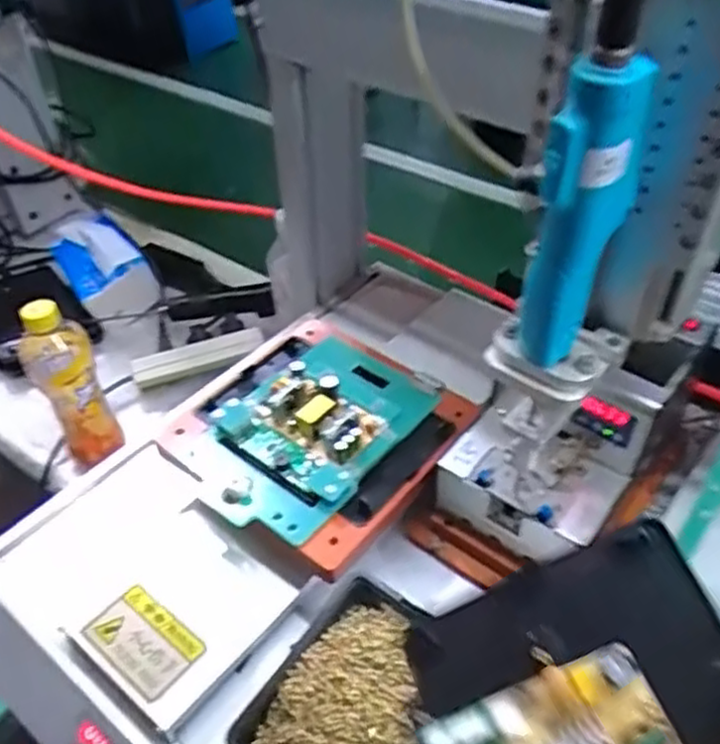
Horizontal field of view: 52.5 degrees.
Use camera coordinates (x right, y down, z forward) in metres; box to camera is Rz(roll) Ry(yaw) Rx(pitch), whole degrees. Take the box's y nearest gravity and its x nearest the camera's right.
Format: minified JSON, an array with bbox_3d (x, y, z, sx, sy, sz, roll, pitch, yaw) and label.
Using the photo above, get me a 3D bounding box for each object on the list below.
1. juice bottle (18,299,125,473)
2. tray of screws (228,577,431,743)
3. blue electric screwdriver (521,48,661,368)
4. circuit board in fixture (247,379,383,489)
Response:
[{"bbox_3d":[-0.311,0.015,0.784,0.065,0.216,0.061,-23,48,-19],"label":"juice bottle"},{"bbox_3d":[0.006,0.213,0.458,0.120,0.030,0.137,27,52,27],"label":"tray of screws"},{"bbox_3d":[0.107,-0.068,0.363,0.038,0.161,0.029,13,46,16],"label":"blue electric screwdriver"},{"bbox_3d":[-0.042,0.045,0.582,0.094,0.028,0.078,25,51,26],"label":"circuit board in fixture"}]

